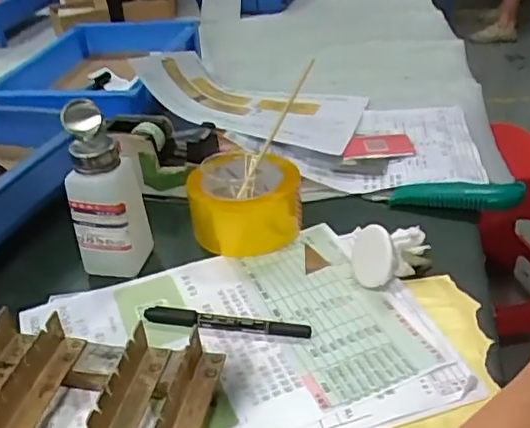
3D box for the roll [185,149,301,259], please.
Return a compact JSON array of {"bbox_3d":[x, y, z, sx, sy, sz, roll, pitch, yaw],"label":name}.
[{"bbox_3d":[-0.018,-0.016,0.584,0.099,0.069,0.099,-3,33,2],"label":"roll"}]

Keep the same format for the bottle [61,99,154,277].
[{"bbox_3d":[-0.141,-0.016,0.521,0.062,0.150,0.058,-16,35,-18],"label":"bottle"}]

